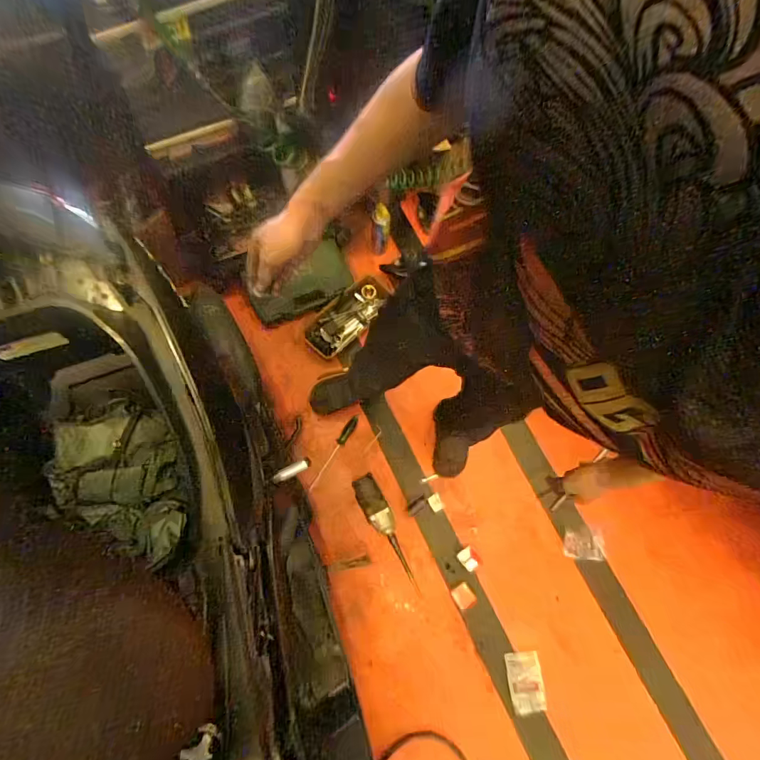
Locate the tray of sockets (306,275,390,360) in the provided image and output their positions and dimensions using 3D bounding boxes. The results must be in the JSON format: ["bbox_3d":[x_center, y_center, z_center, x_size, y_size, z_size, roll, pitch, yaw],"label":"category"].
[{"bbox_3d":[-0.115,-0.236,1.488,0.167,0.068,0.340,42,77,10],"label":"tray of sockets"}]

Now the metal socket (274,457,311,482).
[{"bbox_3d":[-0.206,0.213,0.942,0.090,0.021,0.023,-30,77,-9],"label":"metal socket"}]

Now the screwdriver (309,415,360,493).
[{"bbox_3d":[-0.155,0.243,1.372,0.031,0.024,0.300,29,63,7],"label":"screwdriver"}]

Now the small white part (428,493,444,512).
[{"bbox_3d":[0.189,0.414,1.359,0.044,0.005,0.055,-20,75,-7],"label":"small white part"}]

